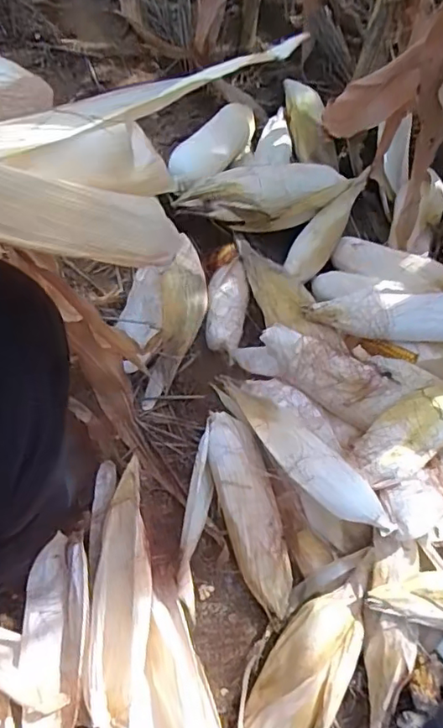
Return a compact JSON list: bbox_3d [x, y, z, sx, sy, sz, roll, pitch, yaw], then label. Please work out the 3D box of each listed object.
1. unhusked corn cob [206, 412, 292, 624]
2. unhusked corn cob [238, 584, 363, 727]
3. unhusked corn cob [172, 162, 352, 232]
[{"bbox_3d":[0.034,0.181,0.693,0.066,0.049,0.250,-13,65,-10],"label":"unhusked corn cob"},{"bbox_3d":[0.082,0.367,0.611,0.082,0.051,0.252,29,65,11],"label":"unhusked corn cob"},{"bbox_3d":[0.071,-0.270,0.877,0.287,0.064,0.092,-20,66,-13],"label":"unhusked corn cob"}]

